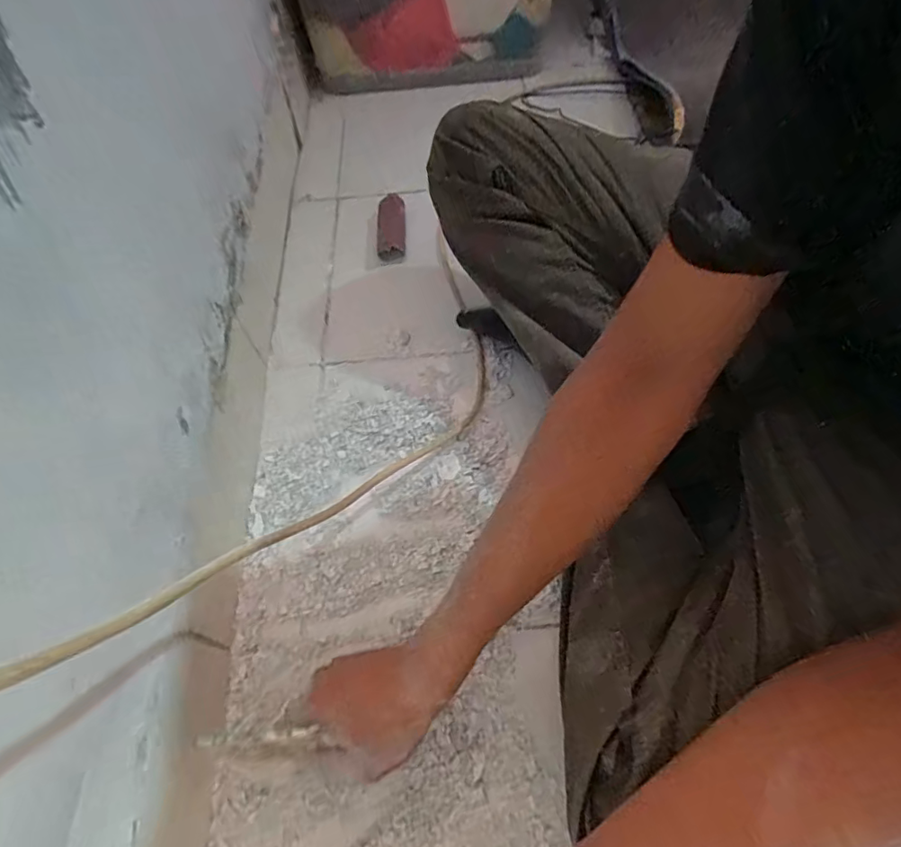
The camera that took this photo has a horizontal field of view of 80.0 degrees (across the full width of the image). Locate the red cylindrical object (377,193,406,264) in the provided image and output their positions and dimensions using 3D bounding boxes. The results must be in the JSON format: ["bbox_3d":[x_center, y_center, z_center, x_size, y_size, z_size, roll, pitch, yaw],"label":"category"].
[{"bbox_3d":[-0.075,-0.248,0.684,0.033,0.026,0.085,4,88,5],"label":"red cylindrical object"}]

